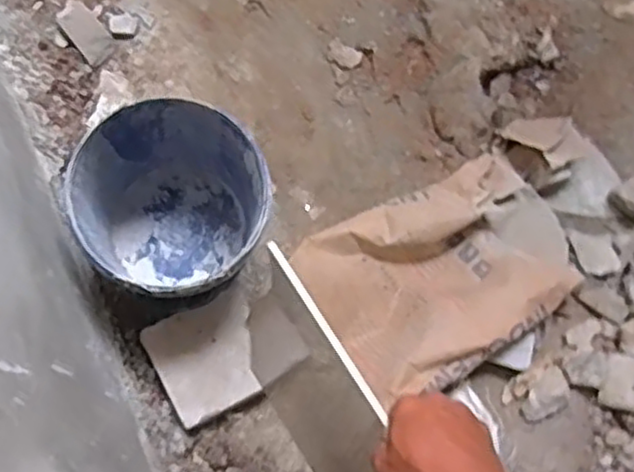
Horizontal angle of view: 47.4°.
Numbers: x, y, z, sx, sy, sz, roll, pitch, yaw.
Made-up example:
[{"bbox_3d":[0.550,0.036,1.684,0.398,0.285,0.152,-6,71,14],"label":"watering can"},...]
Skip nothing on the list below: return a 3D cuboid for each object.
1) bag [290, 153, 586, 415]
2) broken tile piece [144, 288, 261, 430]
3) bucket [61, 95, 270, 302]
[{"bbox_3d":[0.225,0.071,1.411,0.550,0.104,0.386,-32,77,-7],"label":"bag"},{"bbox_3d":[-0.196,0.219,1.317,0.192,0.015,0.198,-30,68,0],"label":"broken tile piece"},{"bbox_3d":[-0.236,-0.031,1.274,0.319,0.371,0.291,1,72,-2],"label":"bucket"}]

